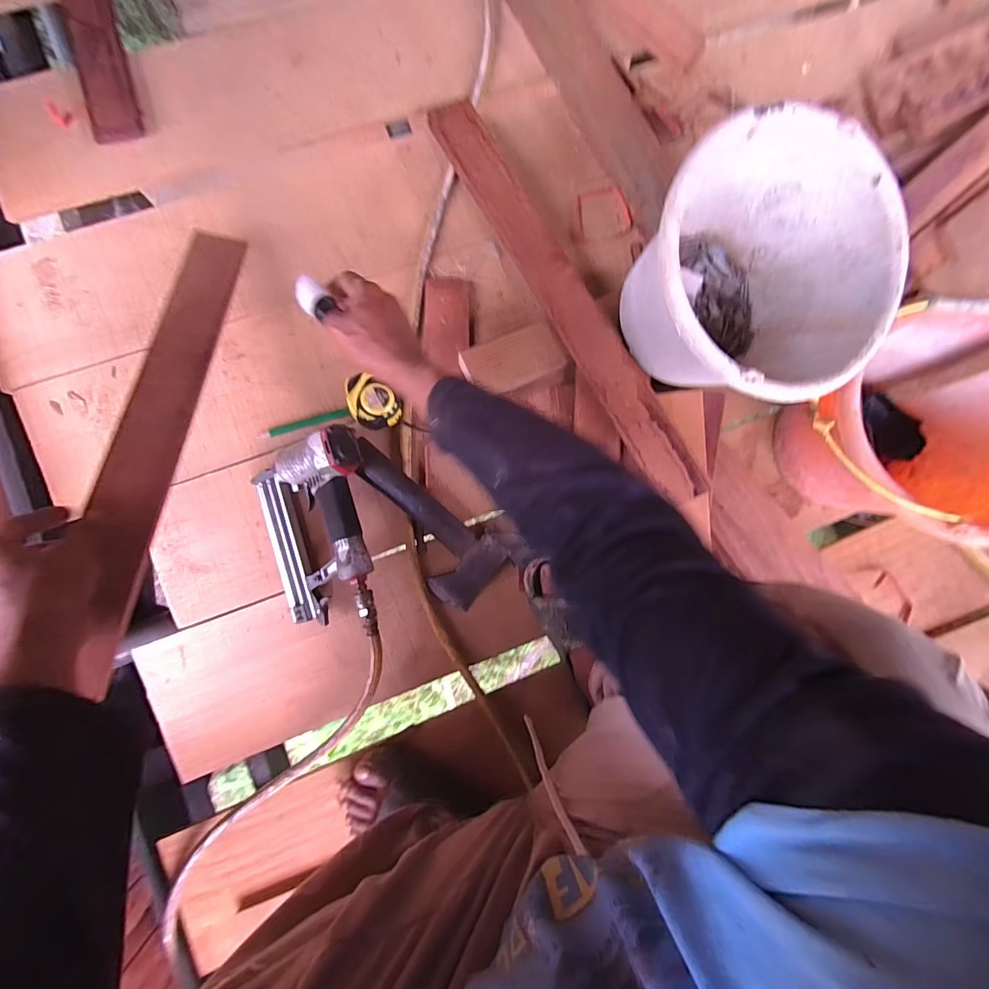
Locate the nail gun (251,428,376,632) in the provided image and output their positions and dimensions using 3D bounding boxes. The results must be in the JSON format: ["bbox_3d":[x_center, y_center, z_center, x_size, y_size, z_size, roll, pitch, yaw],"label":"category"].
[{"bbox_3d":[-0.230,0.059,0.556,0.157,0.100,0.256,-11,88,-5],"label":"nail gun"}]

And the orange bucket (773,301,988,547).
[{"bbox_3d":[0.529,-0.073,0.569,0.263,0.206,0.258,0,87,-6],"label":"orange bucket"}]

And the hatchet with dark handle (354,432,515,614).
[{"bbox_3d":[-0.102,0.038,0.591,0.263,0.057,0.121,43,85,-1],"label":"hatchet with dark handle"}]

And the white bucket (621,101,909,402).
[{"bbox_3d":[0.290,-0.232,0.504,0.263,0.198,0.266,0,87,-6],"label":"white bucket"}]

